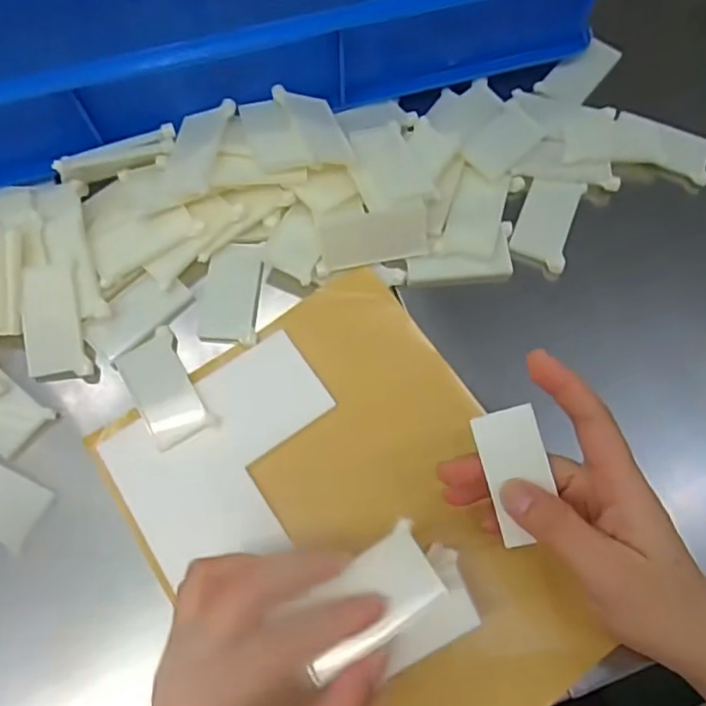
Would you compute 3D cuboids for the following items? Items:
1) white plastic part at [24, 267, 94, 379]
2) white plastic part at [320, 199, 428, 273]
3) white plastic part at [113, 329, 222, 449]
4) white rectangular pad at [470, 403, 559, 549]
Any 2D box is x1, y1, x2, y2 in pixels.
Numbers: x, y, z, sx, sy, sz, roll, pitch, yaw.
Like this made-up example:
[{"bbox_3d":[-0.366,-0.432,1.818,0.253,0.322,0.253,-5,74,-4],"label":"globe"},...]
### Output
[{"bbox_3d":[-0.191,-0.021,0.377,0.035,0.005,0.073,-11,84,-5],"label":"white plastic part"},{"bbox_3d":[0.014,-0.077,0.392,0.070,0.005,0.035,-10,110,1],"label":"white plastic part"},{"bbox_3d":[-0.118,0.021,0.366,0.038,0.004,0.073,-30,72,-12],"label":"white plastic part"},{"bbox_3d":[0.083,0.060,0.297,0.032,0.004,0.064,-16,82,11],"label":"white rectangular pad"}]

